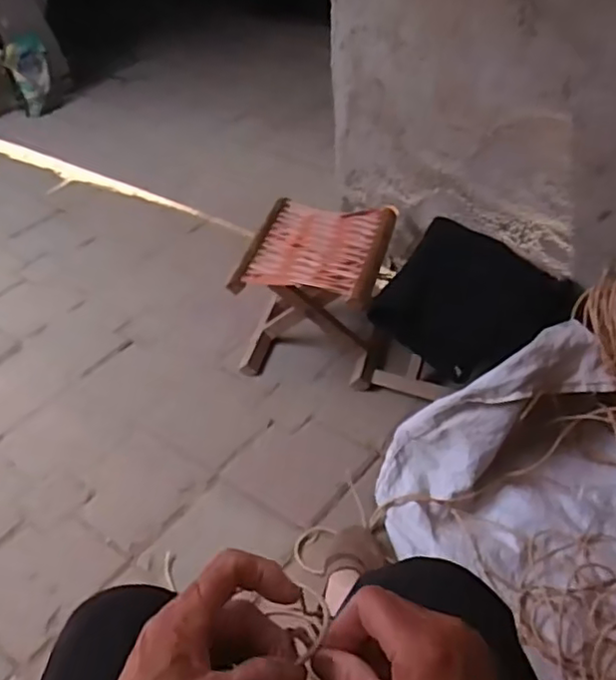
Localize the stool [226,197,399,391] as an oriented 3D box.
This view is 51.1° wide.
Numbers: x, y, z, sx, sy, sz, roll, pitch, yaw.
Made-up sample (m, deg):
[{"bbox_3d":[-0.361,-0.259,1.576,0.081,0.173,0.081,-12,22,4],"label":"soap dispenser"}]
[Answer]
[{"bbox_3d":[0.026,-0.108,1.329,0.271,0.226,0.332,7,44,11],"label":"stool"}]

